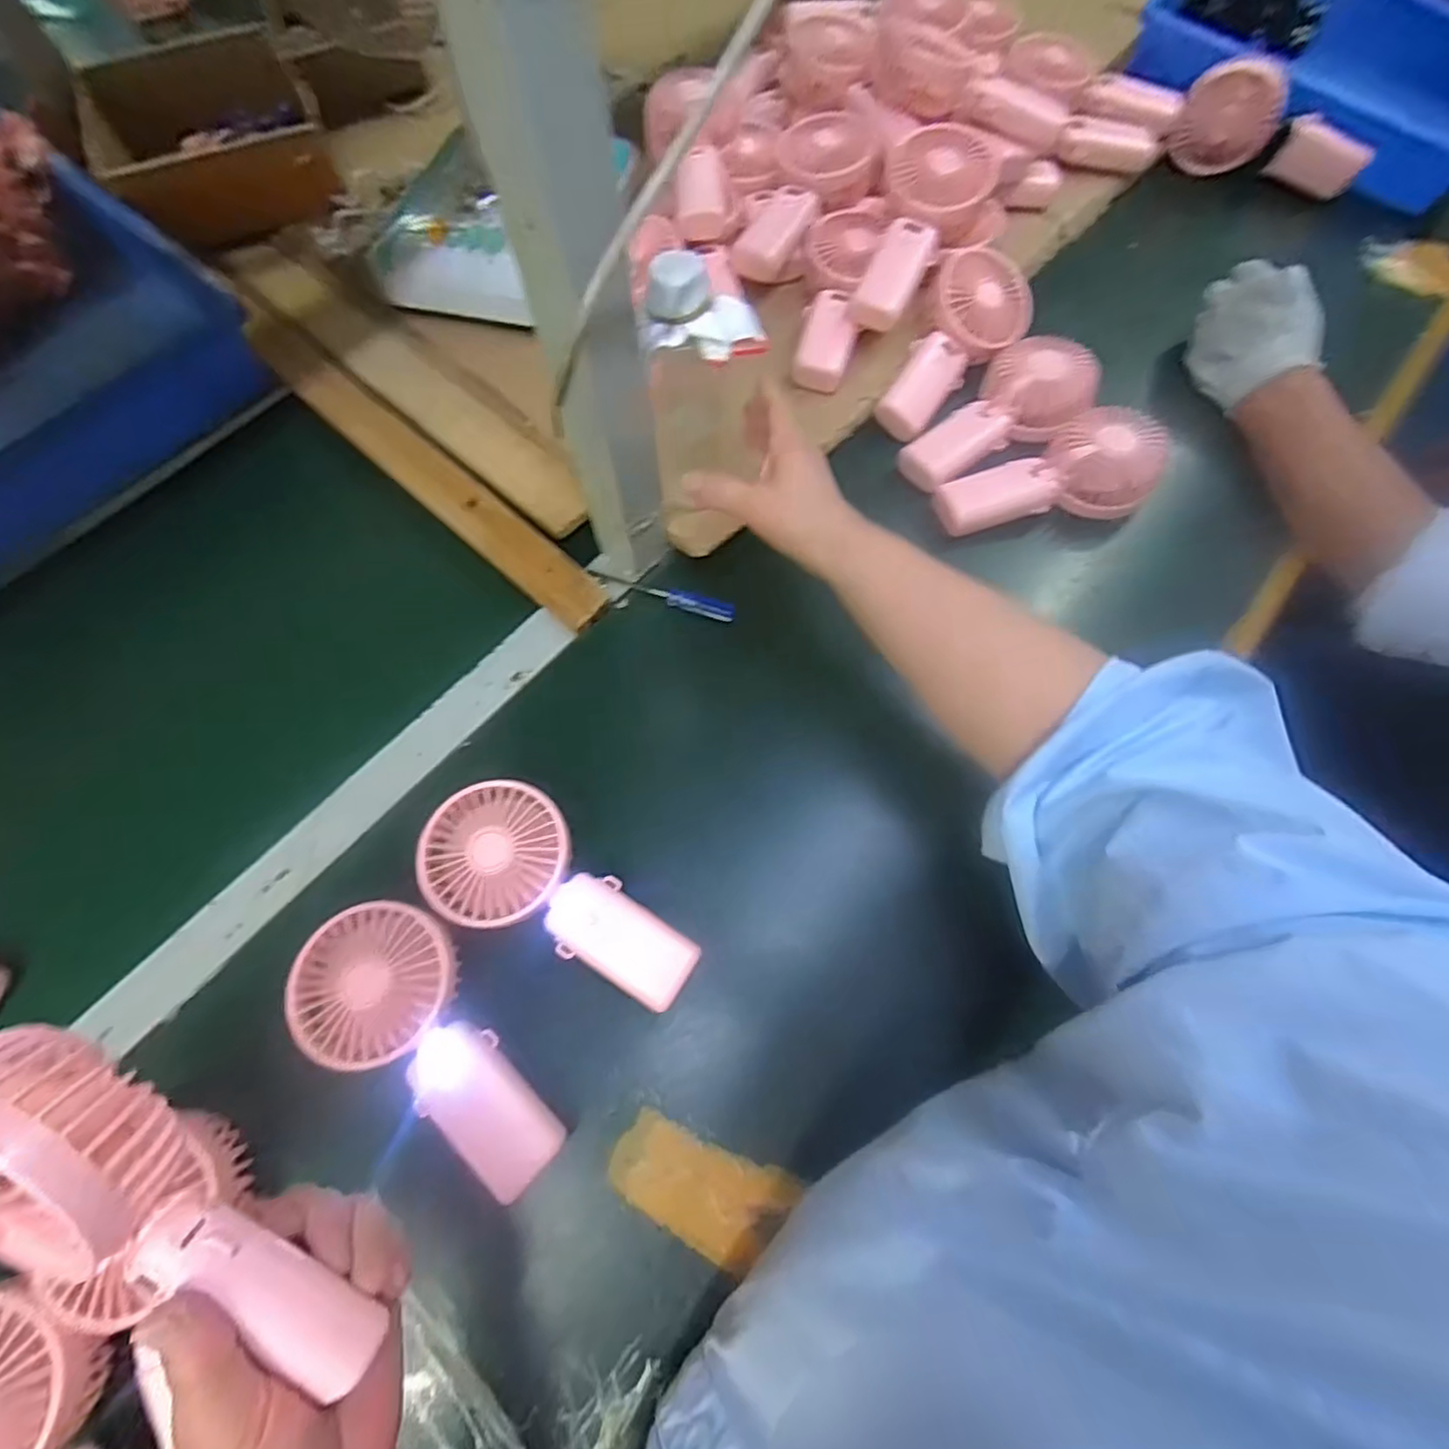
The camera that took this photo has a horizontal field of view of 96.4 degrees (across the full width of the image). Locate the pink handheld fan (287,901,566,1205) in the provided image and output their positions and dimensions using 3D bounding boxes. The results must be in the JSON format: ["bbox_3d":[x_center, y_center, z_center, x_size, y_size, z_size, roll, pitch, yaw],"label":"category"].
[{"bbox_3d":[-0.167,0.182,0.378,0.184,0.047,0.086,36,72,15],"label":"pink handheld fan"}]

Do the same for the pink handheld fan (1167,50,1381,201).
[{"bbox_3d":[0.546,-0.593,0.644,0.175,0.068,0.076,22,68,10],"label":"pink handheld fan"}]

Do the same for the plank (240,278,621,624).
[{"bbox_3d":[-0.272,-0.231,0.551,0.465,0.031,0.040,40,73,16],"label":"plank"}]

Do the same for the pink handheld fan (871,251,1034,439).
[{"bbox_3d":[0.195,-0.328,0.561,0.093,0.039,0.189,35,86,15],"label":"pink handheld fan"}]

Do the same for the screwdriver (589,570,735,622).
[{"bbox_3d":[-0.050,-0.102,0.502,0.121,0.017,0.012,19,68,9],"label":"screwdriver"}]

